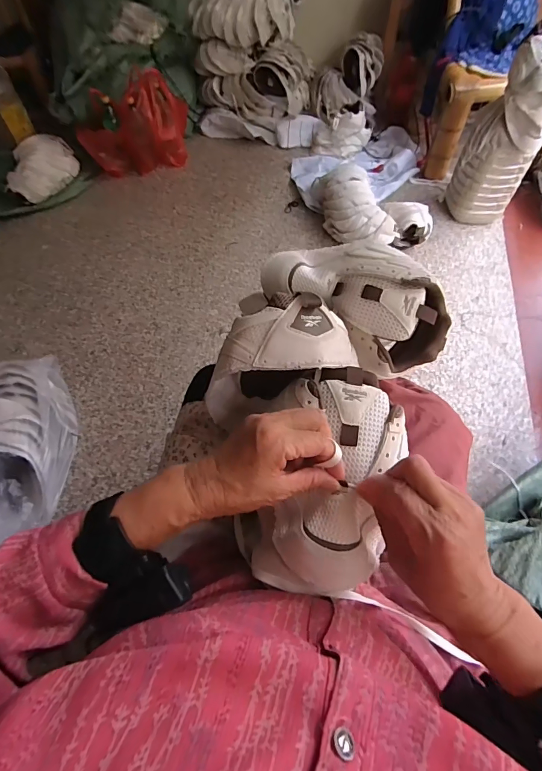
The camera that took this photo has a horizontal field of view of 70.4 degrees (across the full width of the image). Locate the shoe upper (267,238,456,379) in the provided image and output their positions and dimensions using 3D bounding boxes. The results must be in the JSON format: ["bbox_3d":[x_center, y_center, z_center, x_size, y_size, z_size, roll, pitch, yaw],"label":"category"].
[{"bbox_3d":[0.101,-0.098,0.439,0.201,0.081,0.120,30,64,19],"label":"shoe upper"}]

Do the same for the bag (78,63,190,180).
[{"bbox_3d":[-0.506,-0.983,1.486,0.424,0.264,0.192,-32,62,-17],"label":"bag"}]

